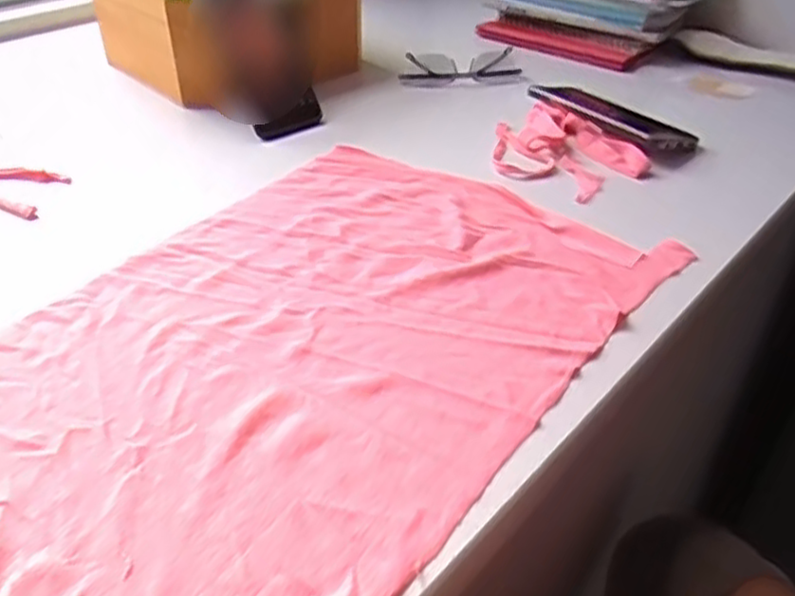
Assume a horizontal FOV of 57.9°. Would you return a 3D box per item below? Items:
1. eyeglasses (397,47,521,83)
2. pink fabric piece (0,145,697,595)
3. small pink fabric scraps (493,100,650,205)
[{"bbox_3d":[0.068,-0.258,0.794,0.129,0.042,0.041,9,38,9],"label":"eyeglasses"},{"bbox_3d":[-0.058,0.023,0.437,0.291,0.009,0.433,26,44,28],"label":"pink fabric piece"},{"bbox_3d":[0.136,-0.135,0.641,0.110,0.025,0.139,-22,43,-27],"label":"small pink fabric scraps"}]

